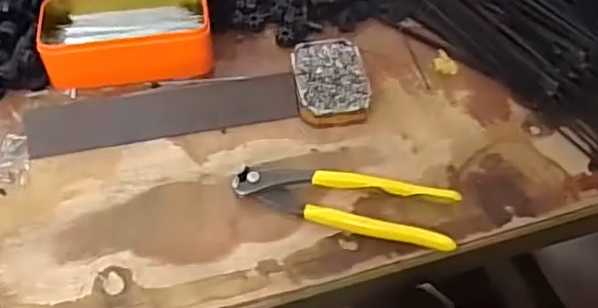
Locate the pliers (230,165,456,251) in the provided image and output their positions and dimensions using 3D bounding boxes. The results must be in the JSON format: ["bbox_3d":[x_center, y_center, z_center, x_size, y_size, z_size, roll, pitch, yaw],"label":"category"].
[{"bbox_3d":[0.034,0.029,0.462,0.161,0.022,0.048,14,51,10],"label":"pliers"}]

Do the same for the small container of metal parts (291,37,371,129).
[{"bbox_3d":[0.027,-0.063,0.534,0.060,0.017,0.090,-6,51,-6],"label":"small container of metal parts"}]

